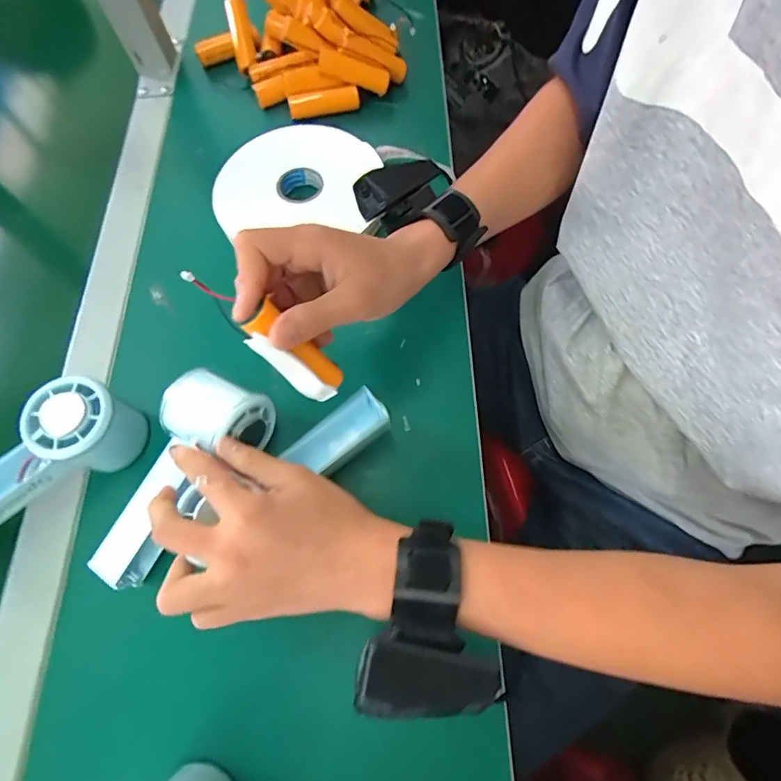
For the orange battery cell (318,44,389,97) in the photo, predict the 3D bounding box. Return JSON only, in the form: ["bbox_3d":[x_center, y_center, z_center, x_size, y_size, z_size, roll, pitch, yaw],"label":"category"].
[{"bbox_3d":[-0.037,-0.324,0.458,0.072,0.020,0.021,14,68,-11],"label":"orange battery cell"}]

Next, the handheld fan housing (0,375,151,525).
[{"bbox_3d":[-0.250,0.052,0.312,0.155,0.056,0.057,-32,70,-11],"label":"handheld fan housing"}]

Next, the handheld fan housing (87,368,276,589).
[{"bbox_3d":[-0.150,0.055,0.311,0.061,0.047,0.150,35,86,15],"label":"handheld fan housing"}]

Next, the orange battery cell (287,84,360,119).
[{"bbox_3d":[-0.069,-0.296,0.466,0.071,0.016,0.018,-9,68,-1],"label":"orange battery cell"}]

